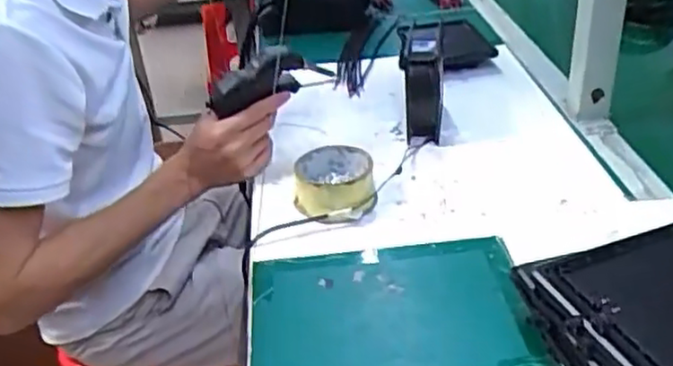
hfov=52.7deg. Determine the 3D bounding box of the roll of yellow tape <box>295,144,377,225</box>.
[{"bbox_3d":[-0.002,0.001,0.733,0.084,0.048,0.096,-4,32,2],"label":"roll of yellow tape"}]

